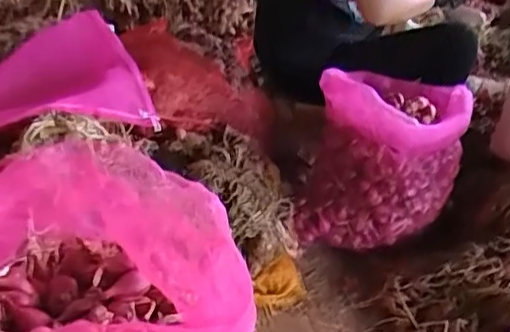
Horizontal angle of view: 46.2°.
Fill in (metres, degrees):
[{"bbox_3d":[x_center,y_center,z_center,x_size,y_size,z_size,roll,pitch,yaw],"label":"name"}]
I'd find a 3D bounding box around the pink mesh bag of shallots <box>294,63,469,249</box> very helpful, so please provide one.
[{"bbox_3d":[0.295,-0.019,1.396,0.332,0.326,0.310,12,29,11],"label":"pink mesh bag of shallots"}]

